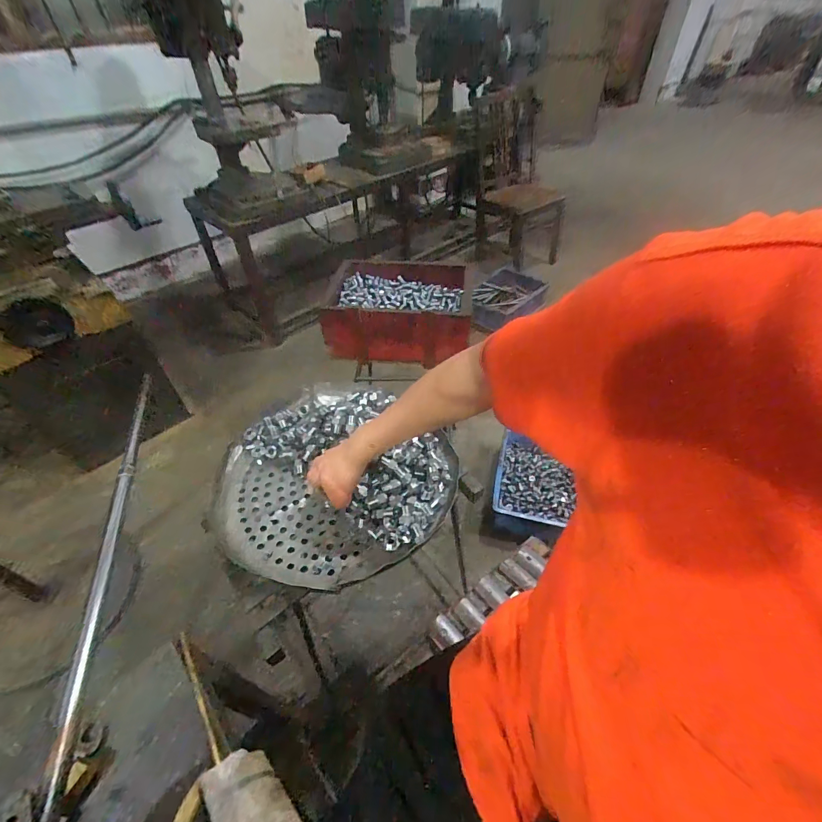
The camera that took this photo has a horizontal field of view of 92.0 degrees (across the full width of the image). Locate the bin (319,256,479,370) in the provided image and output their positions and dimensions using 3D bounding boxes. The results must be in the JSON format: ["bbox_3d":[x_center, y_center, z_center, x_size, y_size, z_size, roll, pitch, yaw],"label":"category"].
[{"bbox_3d":[-0.042,-0.252,1.048,0.342,0.160,0.235,-1,46,1],"label":"bin"}]

